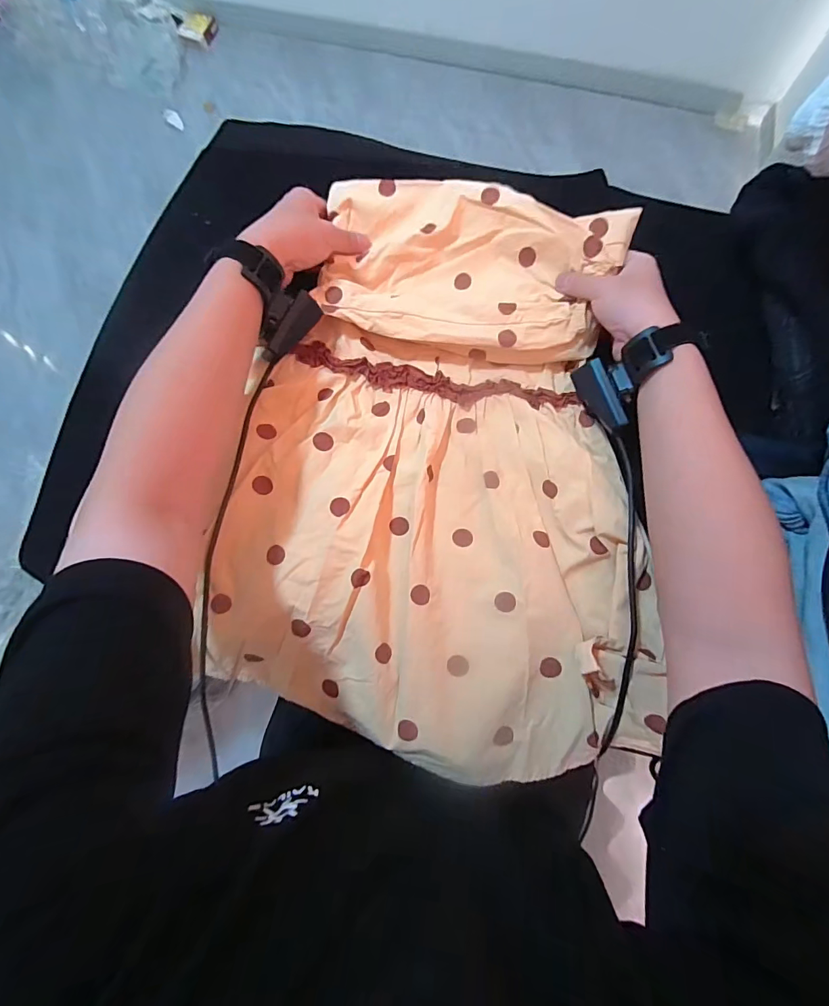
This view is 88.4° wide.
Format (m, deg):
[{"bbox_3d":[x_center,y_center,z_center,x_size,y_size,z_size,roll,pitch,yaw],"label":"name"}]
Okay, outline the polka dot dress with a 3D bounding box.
[{"bbox_3d":[0.021,-0.051,0.410,0.388,0.097,0.549,6,76,1],"label":"polka dot dress"}]

